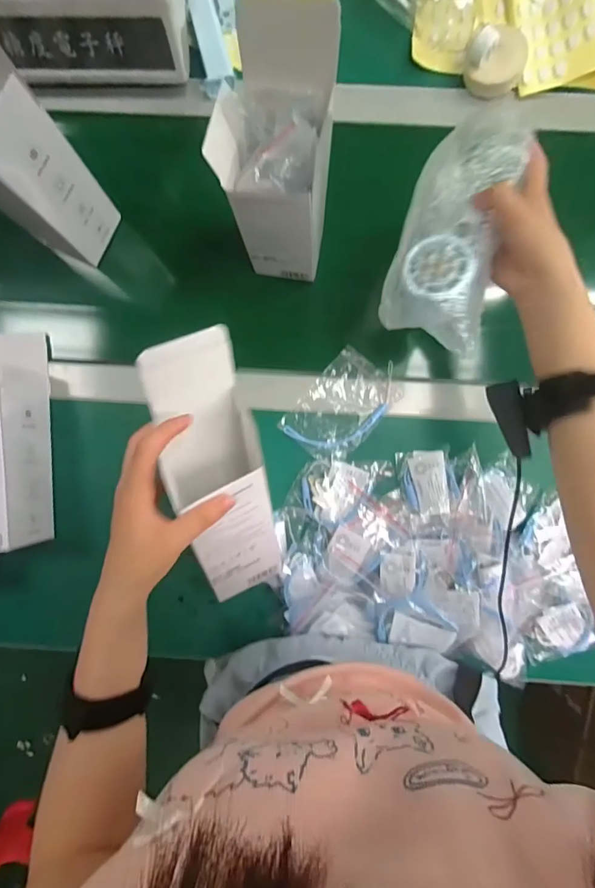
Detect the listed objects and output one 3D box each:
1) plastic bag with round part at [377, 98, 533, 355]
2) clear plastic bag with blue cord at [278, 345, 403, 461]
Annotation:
[{"bbox_3d":[0.138,-0.192,0.372,0.085,0.042,0.207,16,89,1],"label":"plastic bag with round part"},{"bbox_3d":[0.052,-0.043,0.502,0.085,0.010,0.129,42,91,1],"label":"clear plastic bag with blue cord"}]

